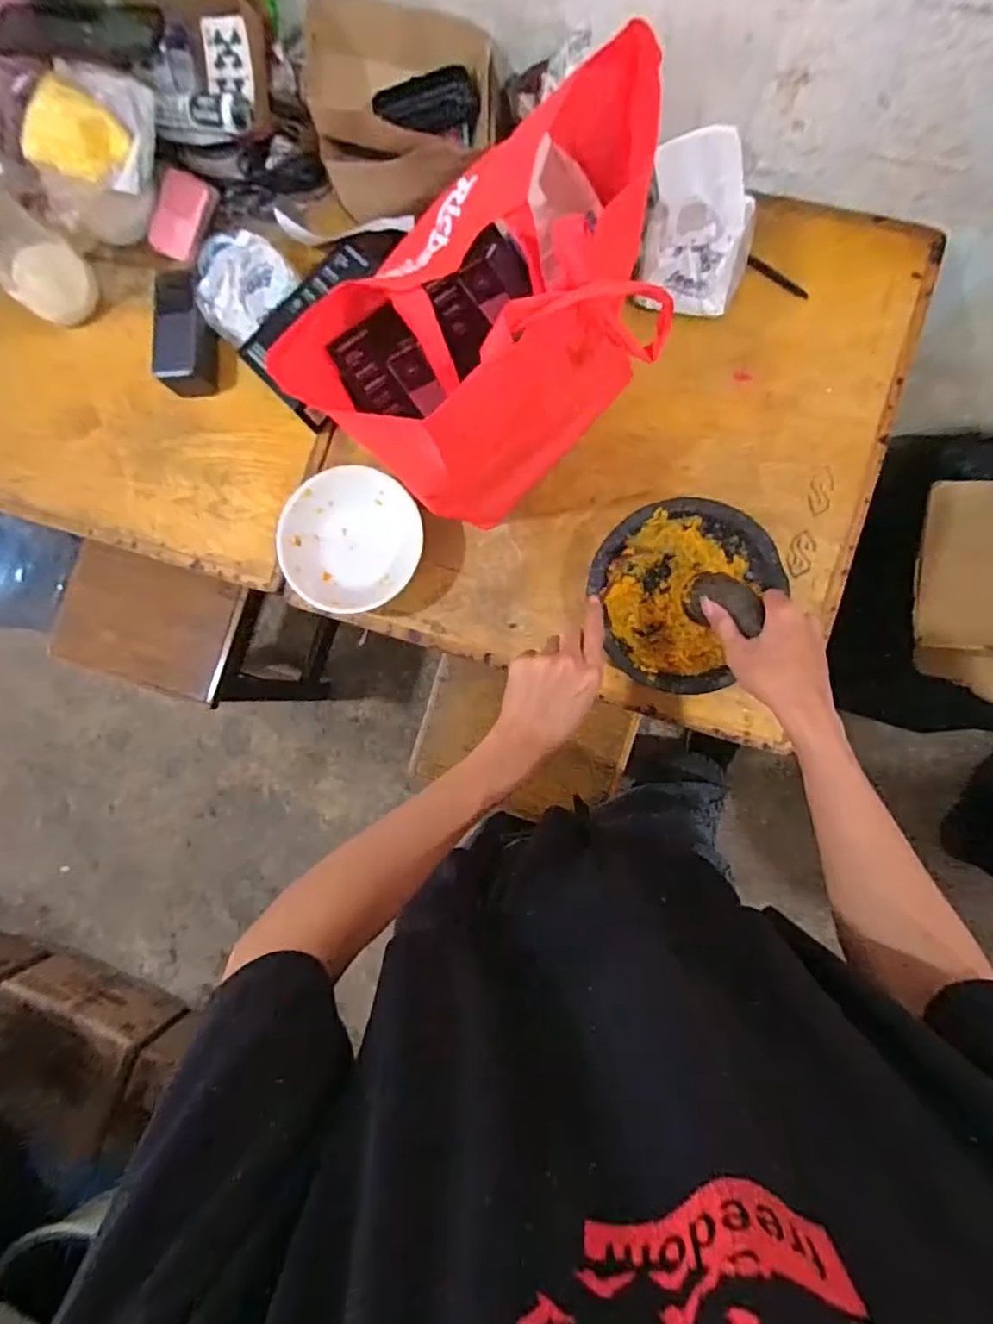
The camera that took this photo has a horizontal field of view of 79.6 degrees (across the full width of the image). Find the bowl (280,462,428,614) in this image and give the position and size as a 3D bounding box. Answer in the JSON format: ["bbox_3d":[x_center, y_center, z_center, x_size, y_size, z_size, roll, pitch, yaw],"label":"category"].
[{"bbox_3d":[-0.156,-0.136,0.665,0.146,0.066,0.154,0,86,6],"label":"bowl"}]

